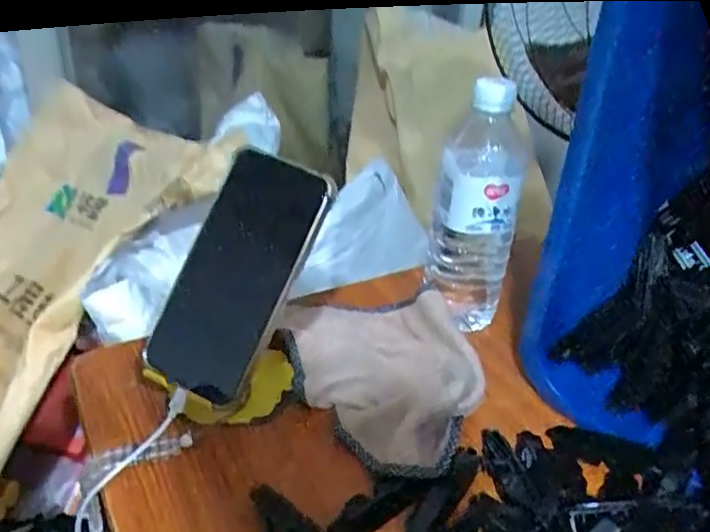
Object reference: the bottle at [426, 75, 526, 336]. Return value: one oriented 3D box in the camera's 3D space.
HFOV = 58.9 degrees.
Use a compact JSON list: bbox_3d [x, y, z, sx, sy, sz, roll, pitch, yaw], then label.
[{"bbox_3d":[0.099,-0.048,0.517,0.068,0.194,0.059,10,32,10],"label":"bottle"}]

